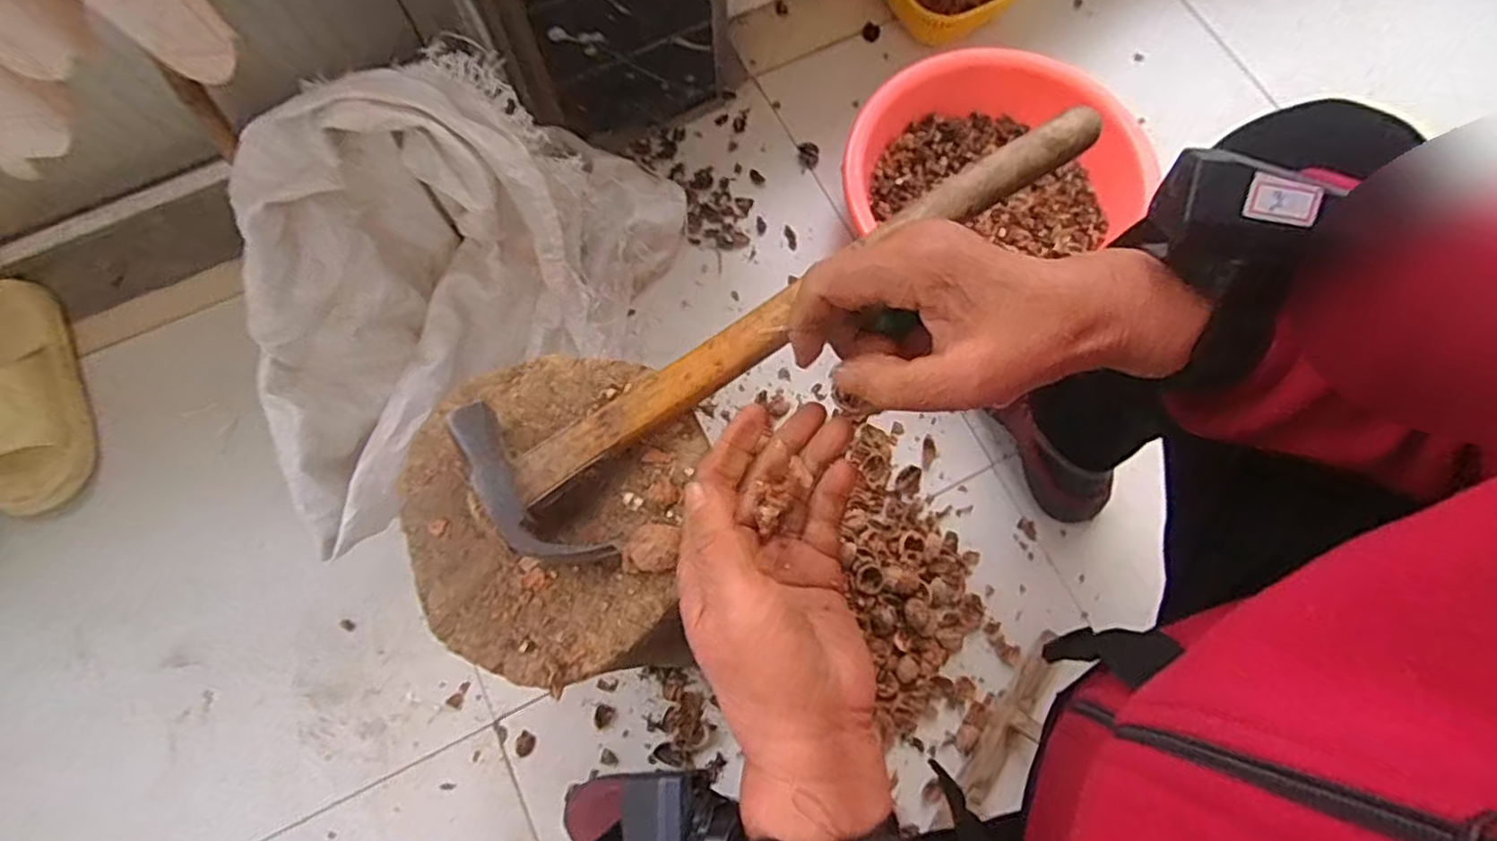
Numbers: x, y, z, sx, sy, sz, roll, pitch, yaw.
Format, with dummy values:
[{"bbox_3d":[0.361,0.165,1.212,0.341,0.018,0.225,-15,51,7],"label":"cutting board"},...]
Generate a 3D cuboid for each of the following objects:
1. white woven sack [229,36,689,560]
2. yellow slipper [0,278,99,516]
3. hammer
[{"bbox_3d":[-0.254,-0.131,0.623,0.183,0.346,0.497,30,76,9],"label":"white woven sack"},{"bbox_3d":[-0.835,-0.040,0.782,0.115,0.082,0.289,-26,75,-7],"label":"yellow slipper"},{"bbox_3d":[0.030,-0.060,0.346,0.361,0.026,0.085,-34,76,-9],"label":"hammer"}]

